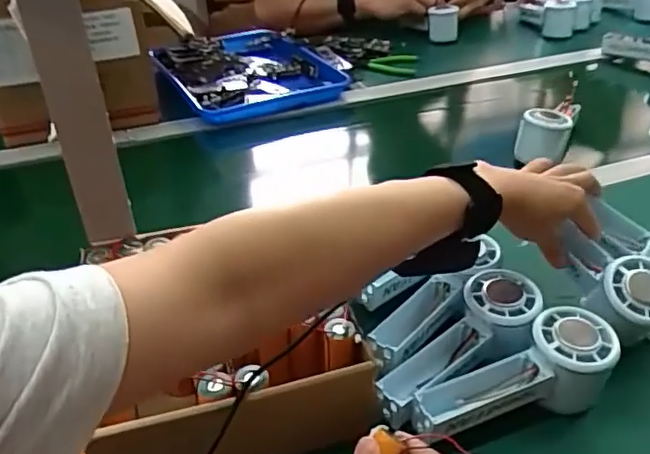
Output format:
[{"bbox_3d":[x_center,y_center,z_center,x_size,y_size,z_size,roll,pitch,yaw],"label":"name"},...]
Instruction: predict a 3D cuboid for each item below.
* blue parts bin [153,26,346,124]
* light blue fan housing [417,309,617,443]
[{"bbox_3d":[-0.136,-0.257,0.955,0.279,0.048,0.300,-19,38,-21],"label":"blue parts bin"},{"bbox_3d":[0.134,0.111,0.416,0.150,0.061,0.050,-16,37,-17],"label":"light blue fan housing"}]

